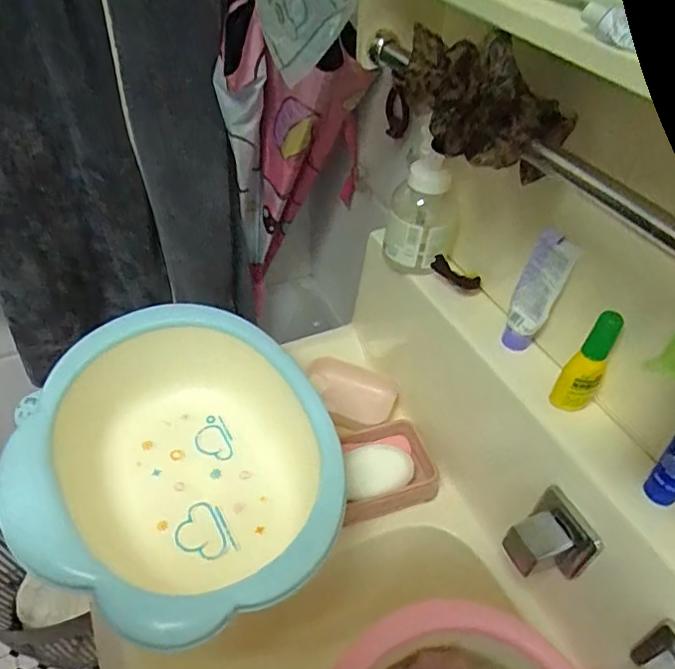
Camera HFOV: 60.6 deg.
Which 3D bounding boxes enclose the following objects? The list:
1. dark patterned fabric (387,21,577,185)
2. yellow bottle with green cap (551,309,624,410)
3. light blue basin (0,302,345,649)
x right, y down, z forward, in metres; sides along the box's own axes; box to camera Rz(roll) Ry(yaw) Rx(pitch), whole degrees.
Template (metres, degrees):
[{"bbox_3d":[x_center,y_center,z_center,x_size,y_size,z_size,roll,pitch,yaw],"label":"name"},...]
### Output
[{"bbox_3d":[0.104,-0.156,0.398,0.044,0.074,0.116,-32,54,-30],"label":"dark patterned fabric"},{"bbox_3d":[0.197,0.024,0.457,0.029,0.095,0.021,29,50,25],"label":"yellow bottle with green cap"},{"bbox_3d":[-0.153,0.132,0.549,0.272,0.136,0.313,-18,48,-19],"label":"light blue basin"}]

